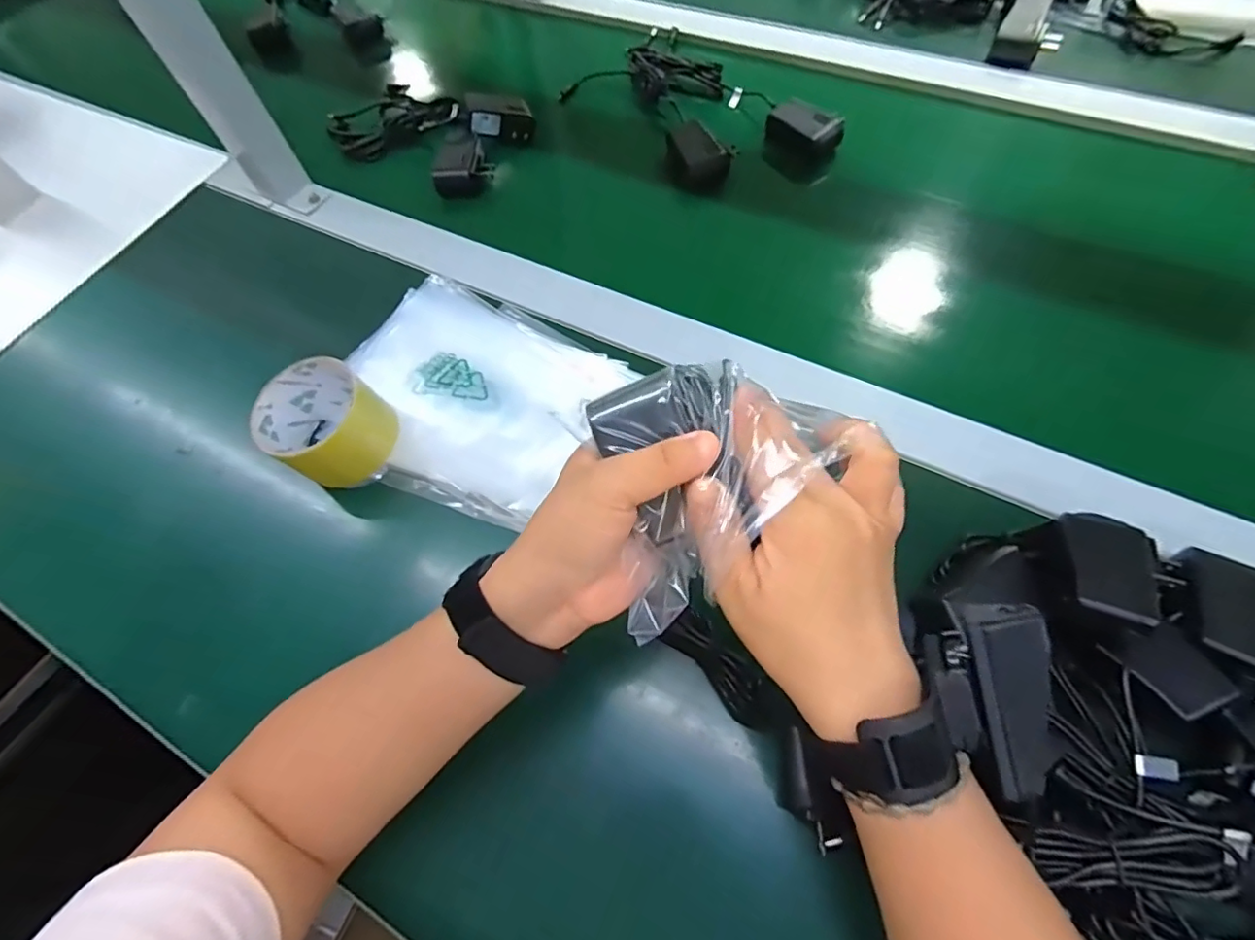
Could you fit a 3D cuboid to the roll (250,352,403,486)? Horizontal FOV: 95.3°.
[{"bbox_3d":[-0.224,-0.034,0.428,0.088,0.062,0.080,-2,63,3],"label":"roll"}]

